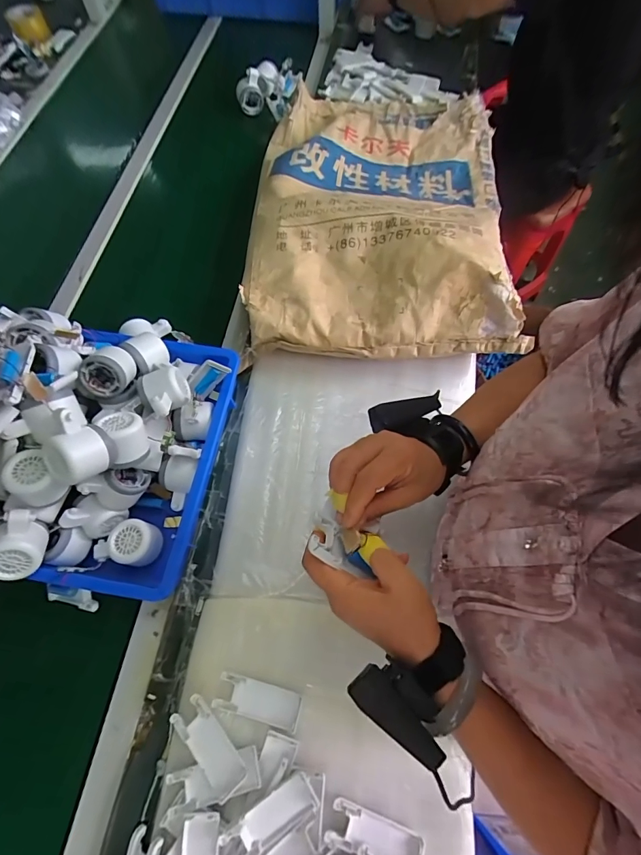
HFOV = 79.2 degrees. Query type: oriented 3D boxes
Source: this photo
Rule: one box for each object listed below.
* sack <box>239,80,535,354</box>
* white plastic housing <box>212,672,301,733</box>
[{"bbox_3d":[0.119,-0.453,0.753,0.455,0.124,0.712,5,67,2],"label":"sack"},{"bbox_3d":[-0.076,0.332,0.472,0.101,0.004,0.038,14,67,6],"label":"white plastic housing"}]

